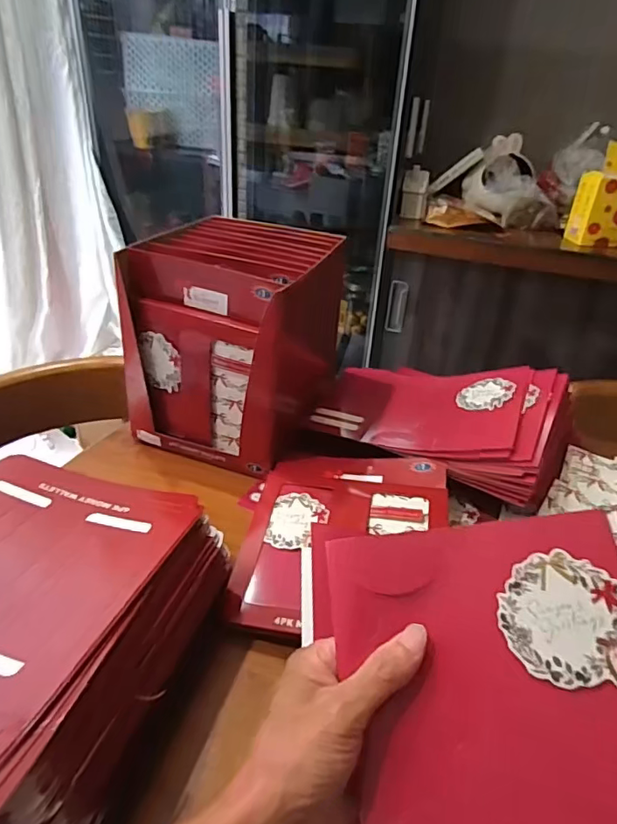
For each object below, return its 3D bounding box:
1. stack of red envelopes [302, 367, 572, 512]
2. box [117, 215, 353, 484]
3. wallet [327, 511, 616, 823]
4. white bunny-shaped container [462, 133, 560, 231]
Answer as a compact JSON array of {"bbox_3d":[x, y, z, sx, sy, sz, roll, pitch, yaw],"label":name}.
[{"bbox_3d":[0.153,-0.005,0.650,0.299,0.091,0.176,22,37,26],"label":"stack of red envelopes"},{"bbox_3d":[-0.090,-0.087,0.660,0.202,0.222,0.193,13,34,14],"label":"box"},{"bbox_3d":[0.102,0.150,0.294,0.165,0.010,0.171,-9,62,9],"label":"wallet"},{"bbox_3d":[0.489,-0.539,1.263,0.222,0.183,0.104,10,33,10],"label":"white bunny-shaped container"}]

